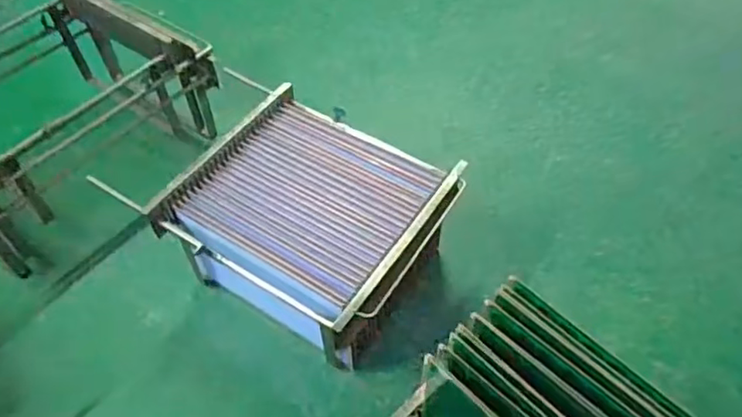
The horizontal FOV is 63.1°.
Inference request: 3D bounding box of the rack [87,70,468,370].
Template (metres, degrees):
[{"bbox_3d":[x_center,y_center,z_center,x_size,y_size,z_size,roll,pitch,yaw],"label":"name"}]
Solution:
[{"bbox_3d":[-0.110,0.030,1.199,0.477,0.212,0.398,27,57,22],"label":"rack"}]

